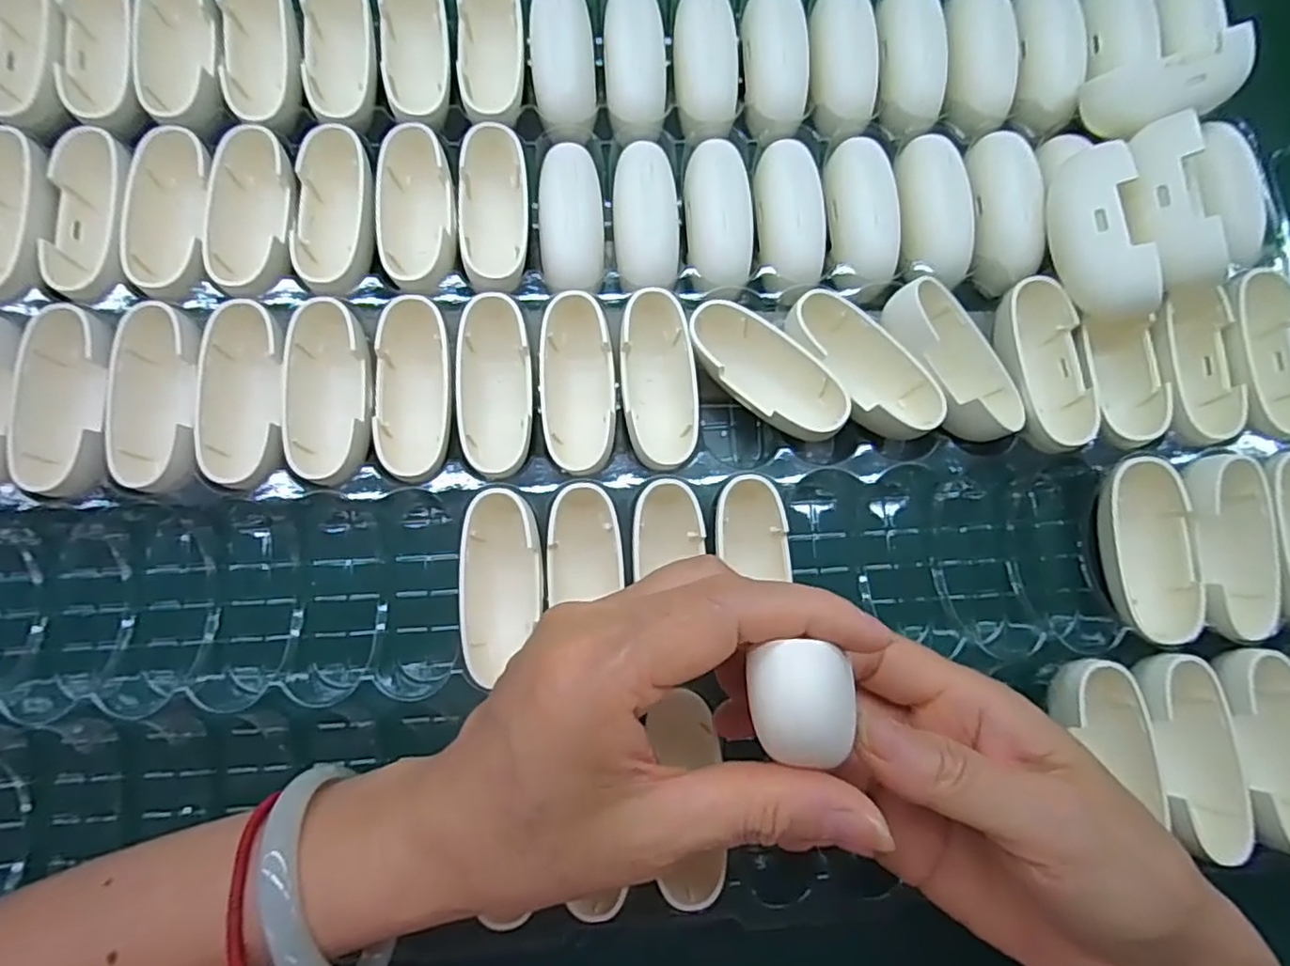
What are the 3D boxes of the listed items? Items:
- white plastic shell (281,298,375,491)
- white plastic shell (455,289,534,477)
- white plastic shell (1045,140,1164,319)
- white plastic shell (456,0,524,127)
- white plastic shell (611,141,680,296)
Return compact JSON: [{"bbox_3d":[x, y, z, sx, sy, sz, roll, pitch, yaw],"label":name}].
[{"bbox_3d":[-0.121,-0.036,0.250,0.035,0.026,0.075,-8,72,-6],"label":"white plastic shell"},{"bbox_3d":[-0.058,-0.040,0.259,0.027,0.024,0.075,2,81,-2],"label":"white plastic shell"},{"bbox_3d":[0.176,-0.095,0.258,0.020,0.029,0.065,-8,82,-4],"label":"white plastic shell"},{"bbox_3d":[-0.066,-0.182,0.280,0.027,0.017,0.070,-1,81,-3],"label":"white plastic shell"},{"bbox_3d":[0.001,-0.110,0.275,0.027,0.010,0.063,-4,82,-3],"label":"white plastic shell"}]

